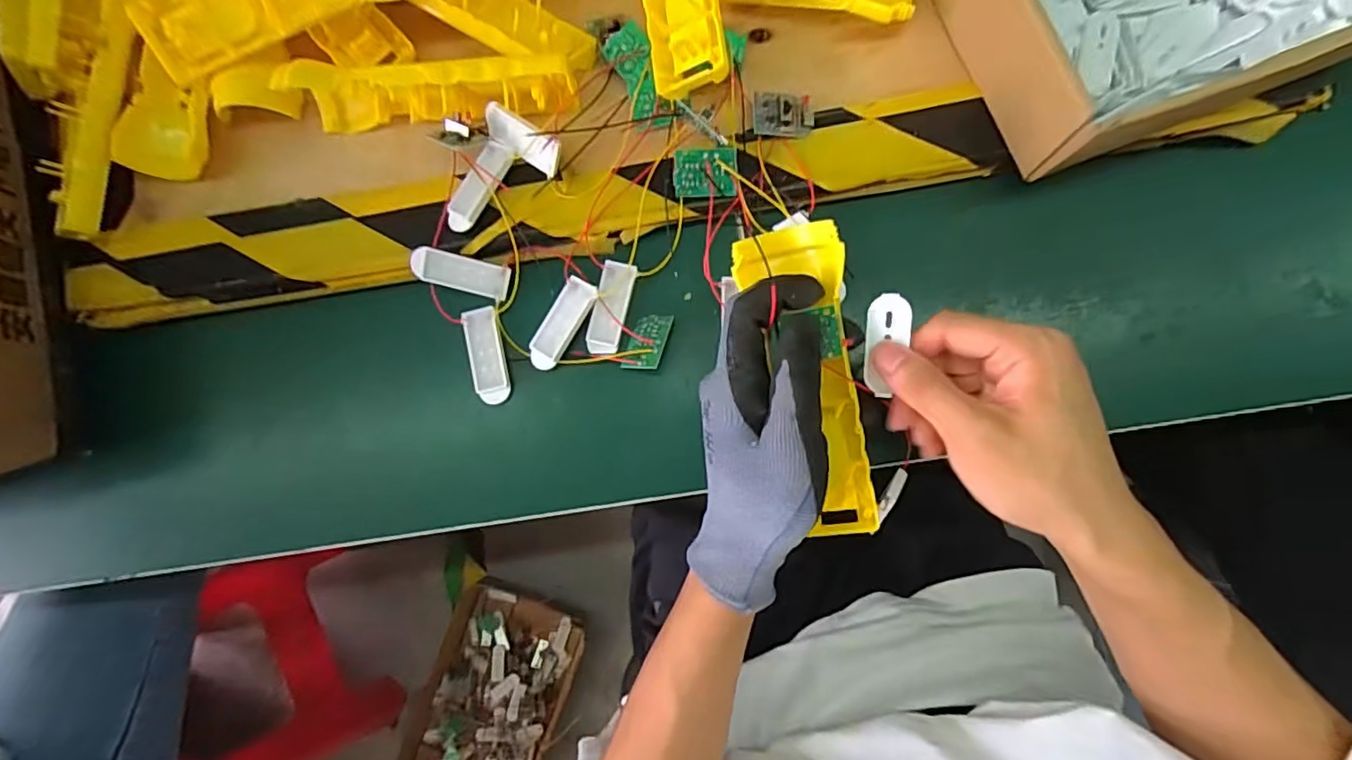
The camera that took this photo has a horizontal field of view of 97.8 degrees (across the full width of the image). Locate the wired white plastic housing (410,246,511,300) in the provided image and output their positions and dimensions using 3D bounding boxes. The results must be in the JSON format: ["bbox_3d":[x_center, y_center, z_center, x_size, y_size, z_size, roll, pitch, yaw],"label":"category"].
[{"bbox_3d":[-0.129,-0.064,0.353,0.056,0.006,0.020,14,84,-11],"label":"wired white plastic housing"}]

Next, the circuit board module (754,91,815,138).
[{"bbox_3d":[0.062,-0.154,0.339,0.035,0.010,0.023,0,83,4],"label":"circuit board module"}]

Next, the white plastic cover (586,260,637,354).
[{"bbox_3d":[-0.039,-0.044,0.355,0.020,0.005,0.055,13,84,5],"label":"white plastic cover"}]

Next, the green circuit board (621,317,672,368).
[{"bbox_3d":[-0.017,-0.023,0.345,0.024,0.005,0.034,4,68,26],"label":"green circuit board"}]

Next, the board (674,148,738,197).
[{"bbox_3d":[0.017,-0.118,0.336,0.035,0.005,0.026,0,110,6],"label":"board"}]

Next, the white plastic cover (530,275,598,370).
[{"bbox_3d":[-0.069,-0.034,0.353,0.020,0.005,0.058,29,86,6],"label":"white plastic cover"}]

